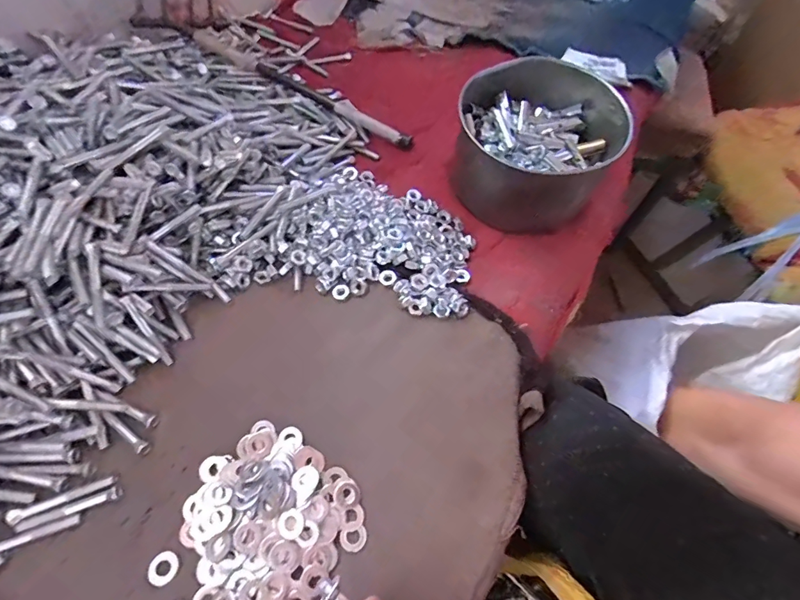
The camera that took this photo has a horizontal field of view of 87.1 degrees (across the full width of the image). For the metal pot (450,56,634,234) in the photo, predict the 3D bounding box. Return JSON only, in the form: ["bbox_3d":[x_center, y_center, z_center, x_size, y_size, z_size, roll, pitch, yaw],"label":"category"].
[{"bbox_3d":[0.121,-0.138,0.378,0.136,0.079,0.130,1,60,-2],"label":"metal pot"}]

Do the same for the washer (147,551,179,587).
[{"bbox_3d":[-0.140,0.157,0.247,0.017,0.004,0.017,1,60,-2],"label":"washer"}]

